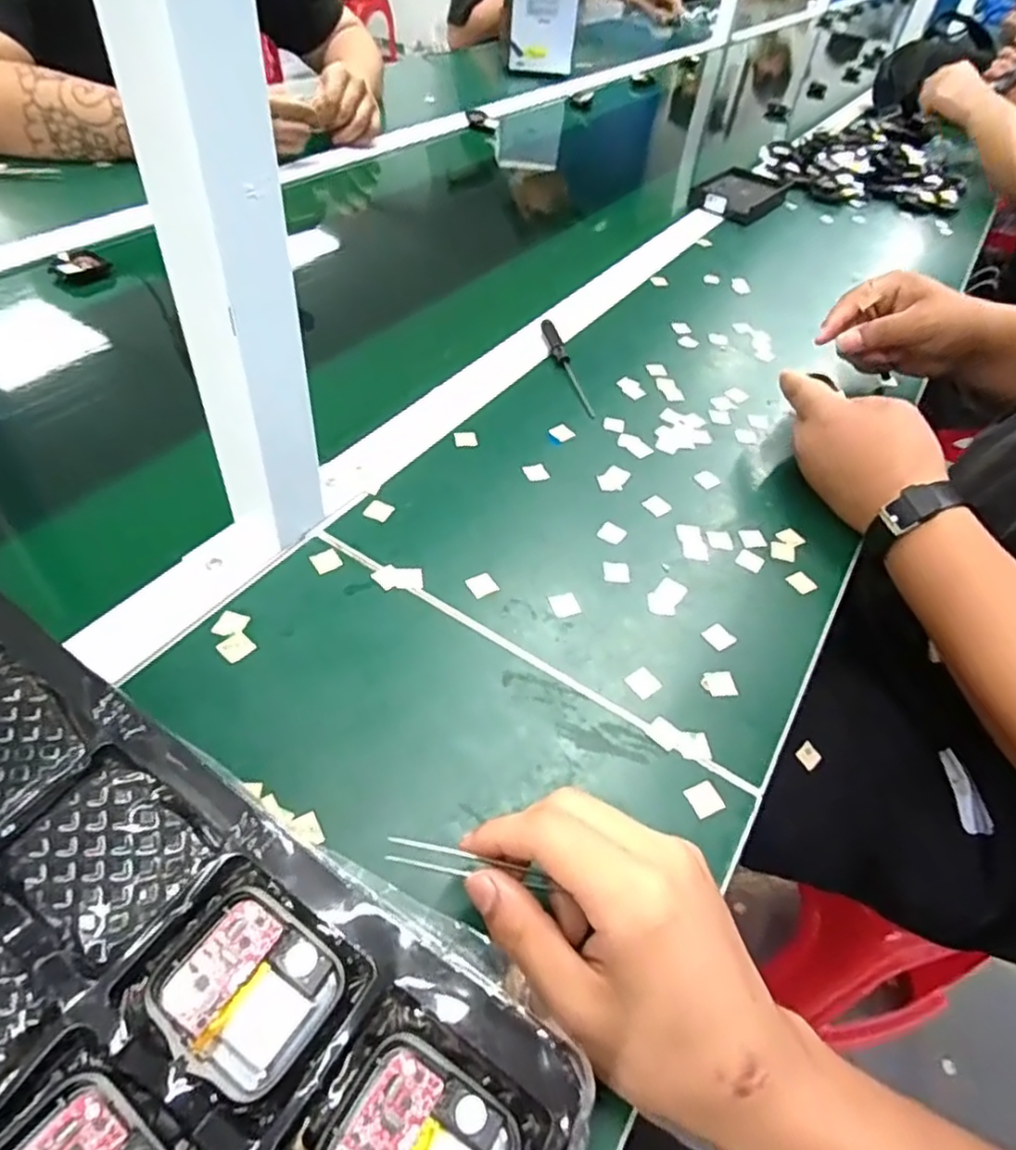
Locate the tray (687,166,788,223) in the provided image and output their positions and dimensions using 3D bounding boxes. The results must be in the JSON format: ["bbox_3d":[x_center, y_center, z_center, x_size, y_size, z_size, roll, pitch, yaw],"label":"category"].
[{"bbox_3d":[0.315,-0.520,0.928,0.095,0.020,0.160,31,51,20],"label":"tray"}]

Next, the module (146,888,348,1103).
[{"bbox_3d":[-0.068,0.108,0.177,0.042,0.008,0.036,29,51,19],"label":"module"}]

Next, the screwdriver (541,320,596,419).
[{"bbox_3d":[0.052,-0.181,0.588,0.012,0.017,0.126,-9,50,-15],"label":"screwdriver"}]

